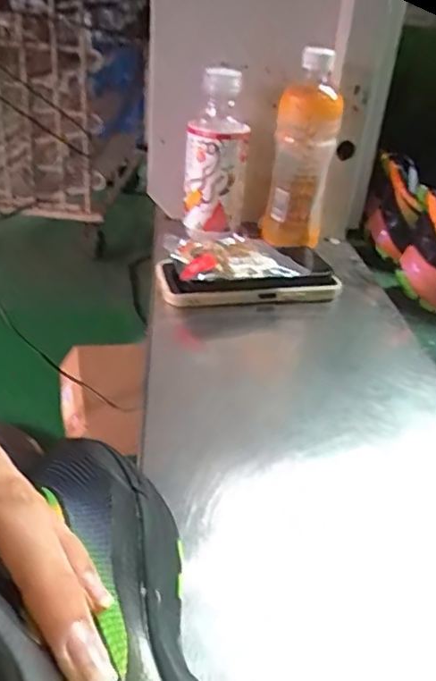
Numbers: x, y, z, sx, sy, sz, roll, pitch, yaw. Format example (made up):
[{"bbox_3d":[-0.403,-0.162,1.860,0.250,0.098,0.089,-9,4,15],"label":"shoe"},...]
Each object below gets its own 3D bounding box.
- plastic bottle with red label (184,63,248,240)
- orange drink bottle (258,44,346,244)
[{"bbox_3d":[-0.003,-0.195,0.616,0.061,0.166,0.050,2,30,-6],"label":"plastic bottle with red label"},{"bbox_3d":[0.090,-0.198,0.615,0.063,0.200,0.055,7,30,2],"label":"orange drink bottle"}]

